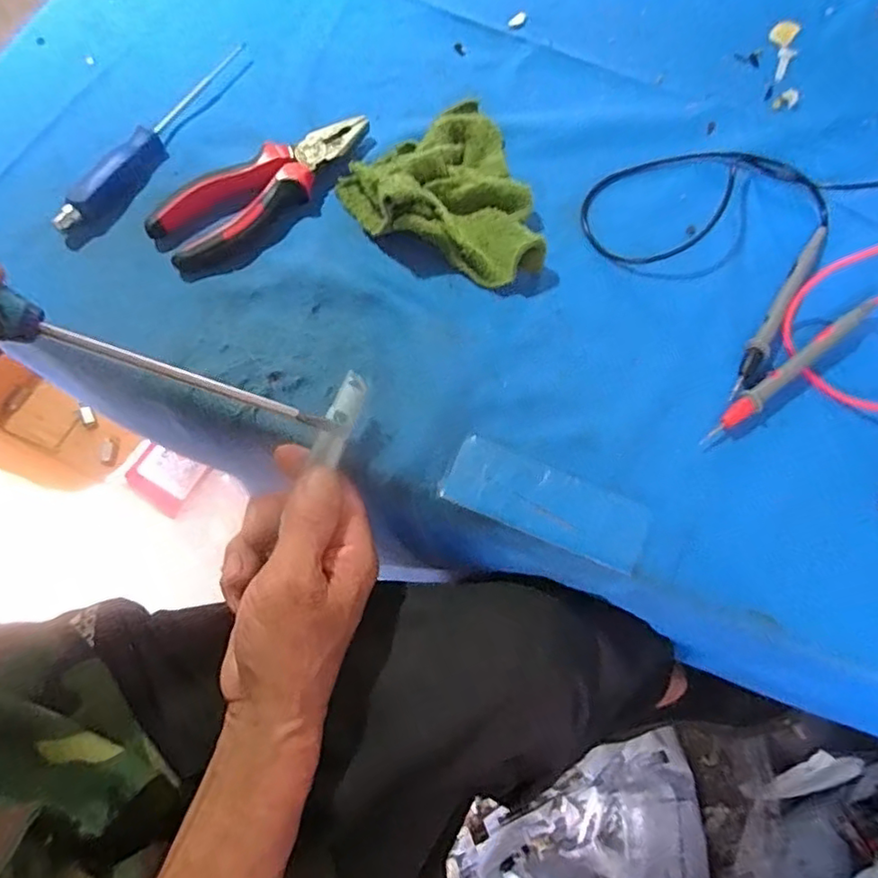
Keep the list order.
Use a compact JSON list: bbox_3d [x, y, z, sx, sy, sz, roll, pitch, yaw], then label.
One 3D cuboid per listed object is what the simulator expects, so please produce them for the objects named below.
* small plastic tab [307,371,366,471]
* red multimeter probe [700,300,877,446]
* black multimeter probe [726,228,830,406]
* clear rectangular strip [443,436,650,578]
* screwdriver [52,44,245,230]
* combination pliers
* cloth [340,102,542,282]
[{"bbox_3d":[-0.054,-0.012,0.338,0.015,0.009,0.050,22,87,8],"label":"small plastic tab"},{"bbox_3d":[0.212,-0.042,0.371,0.144,0.010,0.012,-37,75,-11],"label":"red multimeter probe"},{"bbox_3d":[0.215,-0.082,0.383,0.013,0.008,0.146,34,75,11],"label":"black multimeter probe"},{"bbox_3d":[0.061,0.036,0.343,0.112,0.006,0.039,22,73,8],"label":"clear rectangular strip"},{"bbox_3d":[-0.195,-0.211,0.422,0.025,0.018,0.185,28,74,9],"label":"screwdriver"},{"bbox_3d":[-0.115,-0.169,0.406,0.153,0.018,0.056,-40,75,-12],"label":"combination pliers"},{"bbox_3d":[0.015,-0.160,0.396,0.117,0.039,0.127,-37,75,-11],"label":"cloth"}]

